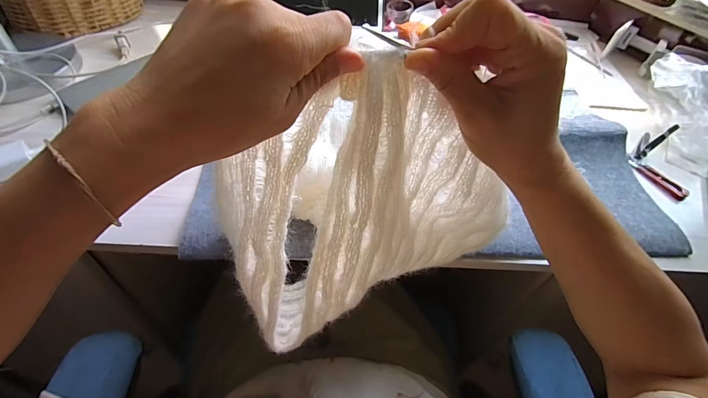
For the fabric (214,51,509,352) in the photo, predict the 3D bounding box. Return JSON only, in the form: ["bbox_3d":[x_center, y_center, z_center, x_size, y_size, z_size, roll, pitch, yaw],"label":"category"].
[{"bbox_3d":[0.008,0.006,0.296,0.214,0.253,0.092,-18,54,-19],"label":"fabric"}]

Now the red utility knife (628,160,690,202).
[{"bbox_3d":[0.447,-0.029,0.532,0.018,0.020,0.083,-31,60,-27],"label":"red utility knife"}]

